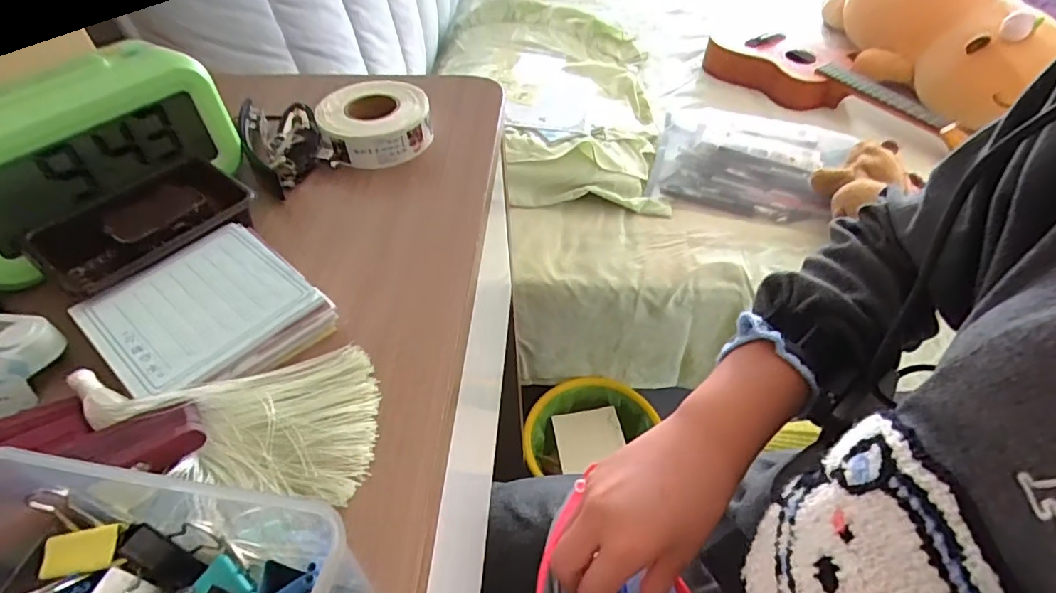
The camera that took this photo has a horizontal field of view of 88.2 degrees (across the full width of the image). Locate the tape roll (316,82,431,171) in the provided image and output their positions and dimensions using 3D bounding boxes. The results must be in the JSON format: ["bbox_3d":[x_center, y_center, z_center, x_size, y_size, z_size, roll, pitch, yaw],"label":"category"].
[{"bbox_3d":[-0.096,-0.110,0.346,0.065,0.024,0.063,-1,46,1],"label":"tape roll"}]

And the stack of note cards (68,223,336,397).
[{"bbox_3d":[-0.138,0.007,0.234,0.080,0.017,0.076,32,55,28],"label":"stack of note cards"}]

